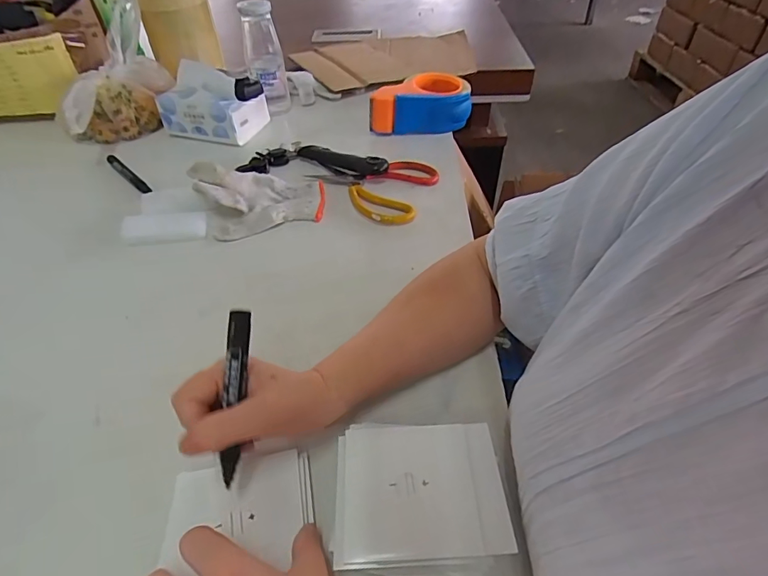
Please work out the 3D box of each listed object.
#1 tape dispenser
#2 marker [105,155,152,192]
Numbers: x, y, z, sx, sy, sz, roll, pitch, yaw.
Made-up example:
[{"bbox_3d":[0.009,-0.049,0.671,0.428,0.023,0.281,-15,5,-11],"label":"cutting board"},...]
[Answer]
[{"bbox_3d":[0.055,-0.299,0.737,0.162,0.064,0.097,-6,47,-4],"label":"tape dispenser"},{"bbox_3d":[-0.366,-0.163,0.659,0.014,0.008,0.141,-36,55,-28],"label":"marker"}]

